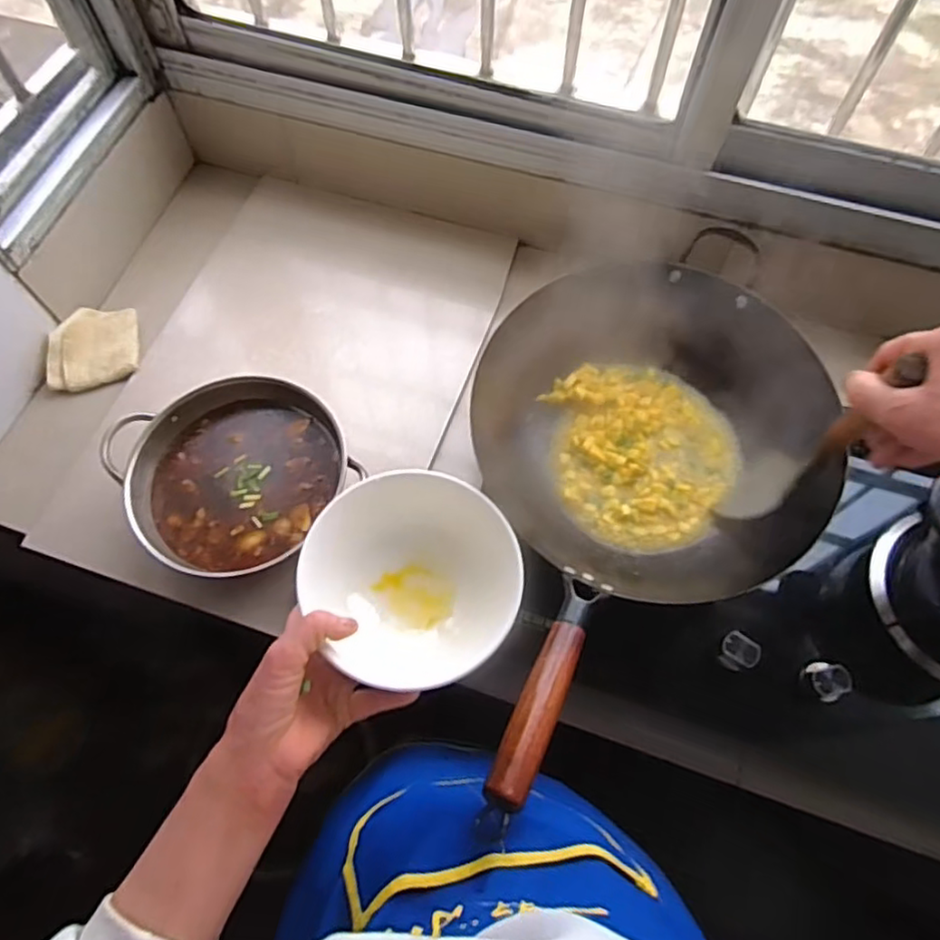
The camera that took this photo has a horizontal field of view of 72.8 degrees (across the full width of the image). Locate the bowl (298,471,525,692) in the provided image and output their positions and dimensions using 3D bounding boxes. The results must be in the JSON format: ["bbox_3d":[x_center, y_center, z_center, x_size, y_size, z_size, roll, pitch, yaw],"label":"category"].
[{"bbox_3d":[-0.040,0.082,0.464,0.148,0.075,0.139,11,66,5],"label":"bowl"}]

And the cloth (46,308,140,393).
[{"bbox_3d":[-0.464,-0.151,0.785,0.099,0.019,0.101,-8,76,-16],"label":"cloth"}]

